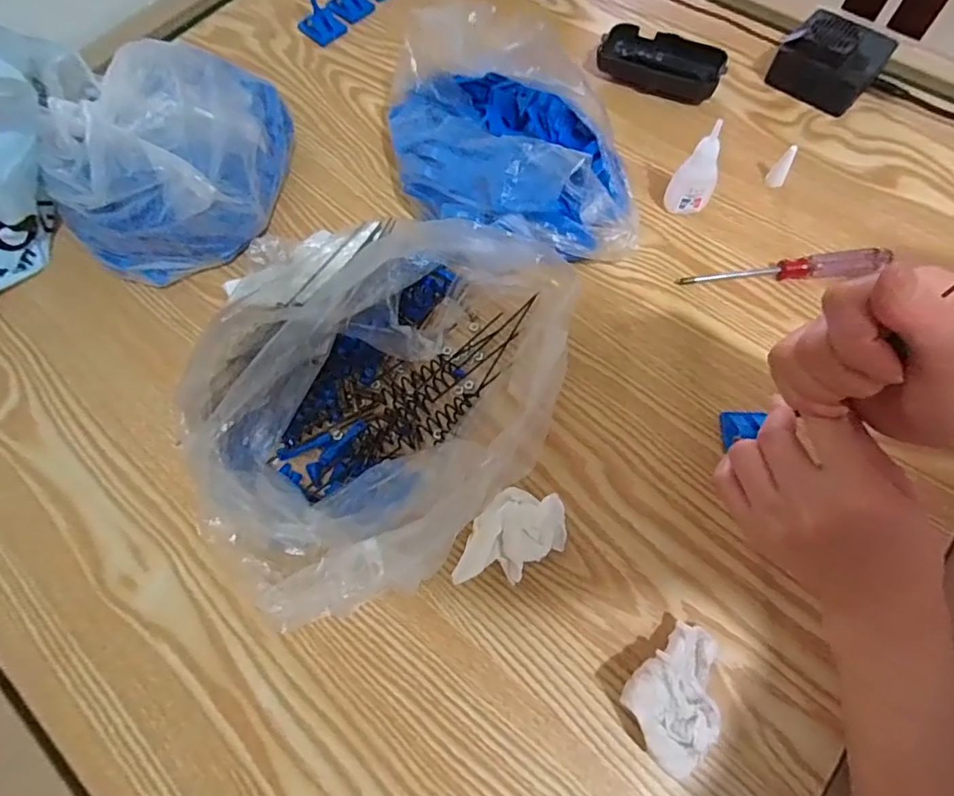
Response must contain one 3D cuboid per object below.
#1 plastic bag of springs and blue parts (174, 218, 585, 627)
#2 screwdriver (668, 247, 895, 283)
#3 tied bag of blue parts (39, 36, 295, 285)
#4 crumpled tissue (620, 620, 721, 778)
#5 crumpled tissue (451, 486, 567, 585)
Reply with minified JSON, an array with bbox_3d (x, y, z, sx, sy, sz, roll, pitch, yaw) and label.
[{"bbox_3d":[-0.069,-0.016,0.350,0.231,0.089,0.283,14,68,9],"label":"plastic bag of springs and blue parts"},{"bbox_3d":[0.231,-0.098,0.411,0.151,0.017,0.014,-3,66,1],"label":"screwdriver"},{"bbox_3d":[-0.233,-0.191,0.423,0.148,0.104,0.178,1,67,3],"label":"tied bag of blue parts"},{"bbox_3d":[0.110,0.159,0.296,0.045,0.031,0.070,40,74,18],"label":"crumpled tissue"},{"bbox_3d":[0.018,0.086,0.333,0.074,0.031,0.045,-33,69,-11],"label":"crumpled tissue"}]

